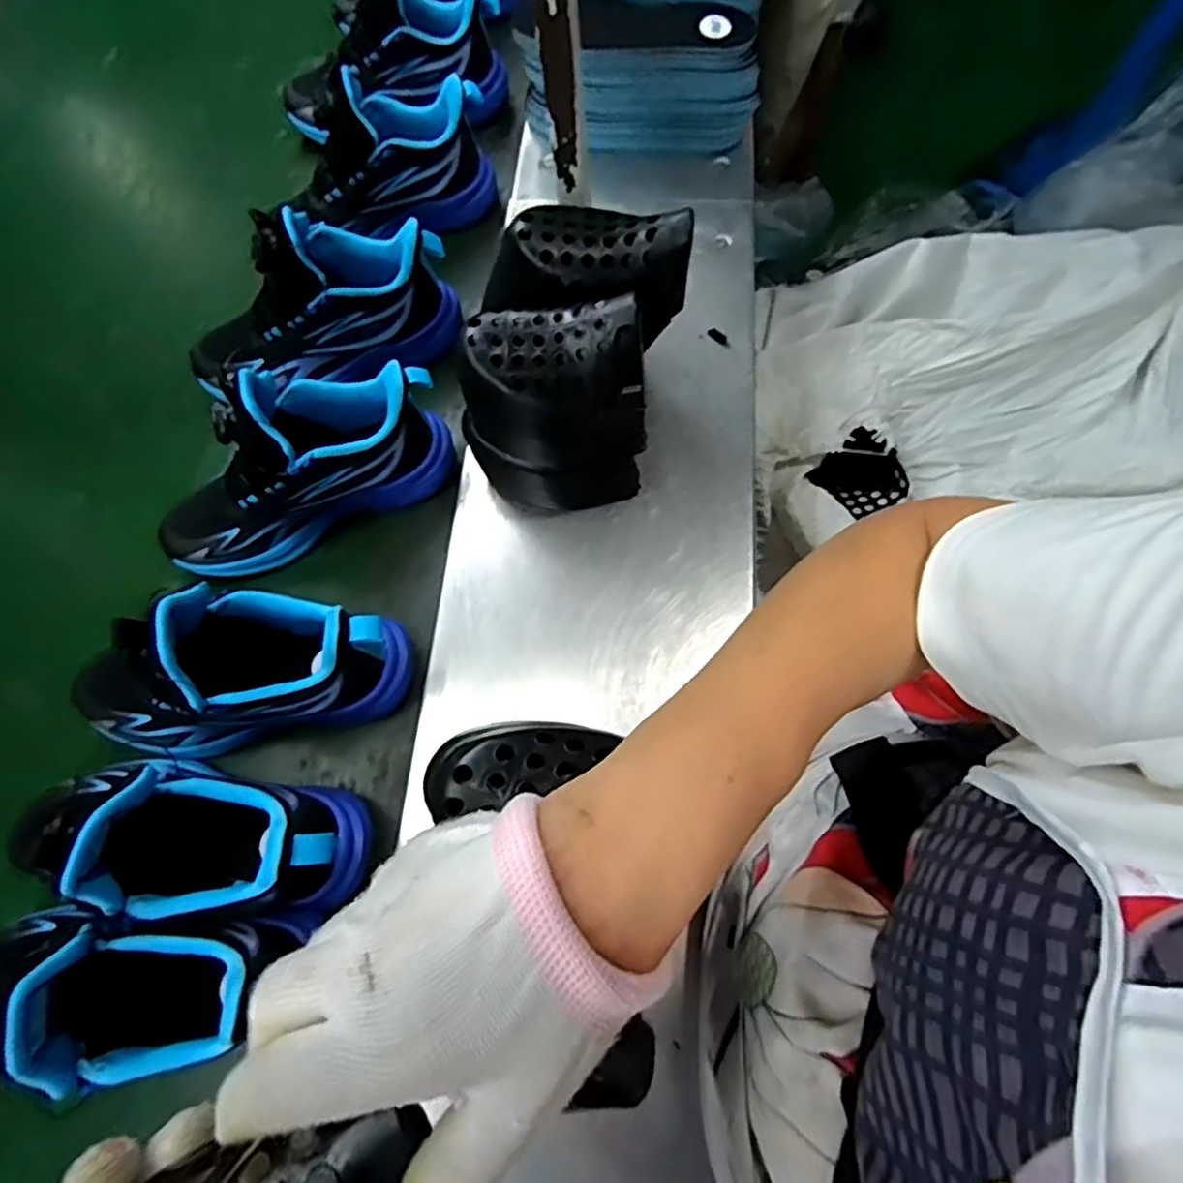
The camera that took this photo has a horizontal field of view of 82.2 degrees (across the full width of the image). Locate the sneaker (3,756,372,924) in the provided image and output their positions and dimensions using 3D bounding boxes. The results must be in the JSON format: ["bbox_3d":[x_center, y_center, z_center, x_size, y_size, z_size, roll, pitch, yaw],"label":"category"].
[{"bbox_3d":[-0.254,0.141,0.402,0.213,0.111,0.079,9,69,6],"label":"sneaker"}]

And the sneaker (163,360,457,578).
[{"bbox_3d":[-0.225,-0.096,0.508,0.233,0.131,0.076,-25,69,-7],"label":"sneaker"}]

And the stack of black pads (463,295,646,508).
[{"bbox_3d":[-0.025,-0.123,0.478,0.126,0.149,0.066,-3,68,1],"label":"stack of black pads"}]

